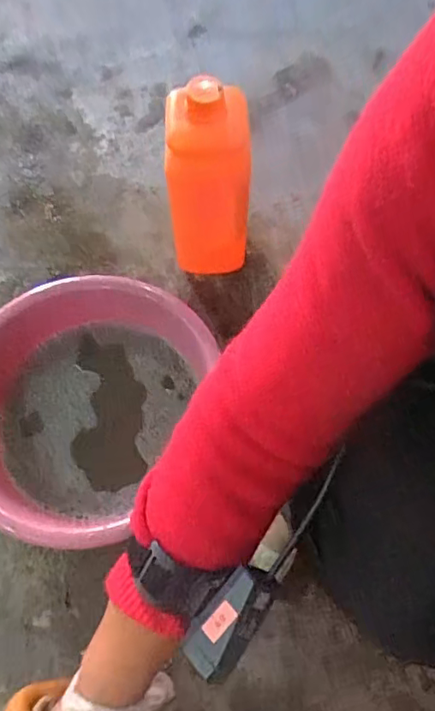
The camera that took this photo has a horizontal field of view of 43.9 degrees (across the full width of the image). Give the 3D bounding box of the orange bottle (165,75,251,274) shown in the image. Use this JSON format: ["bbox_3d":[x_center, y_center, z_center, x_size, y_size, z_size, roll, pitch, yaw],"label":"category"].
[{"bbox_3d":[-0.011,-0.224,0.738,0.112,0.287,0.098,-5,69,-3],"label":"orange bottle"}]

